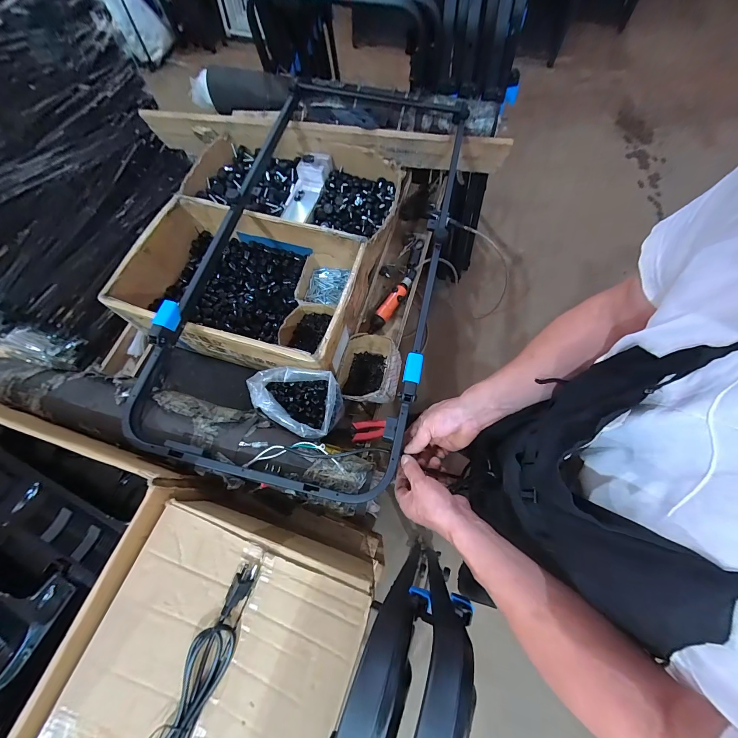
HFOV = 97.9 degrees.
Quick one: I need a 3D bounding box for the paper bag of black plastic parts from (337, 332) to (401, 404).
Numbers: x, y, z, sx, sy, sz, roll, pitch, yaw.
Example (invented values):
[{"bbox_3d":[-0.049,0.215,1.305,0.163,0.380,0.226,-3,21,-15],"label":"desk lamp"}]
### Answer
[{"bbox_3d":[0.001,0.003,0.803,0.140,0.098,0.173,13,69,6],"label":"paper bag of black plastic parts"}]

